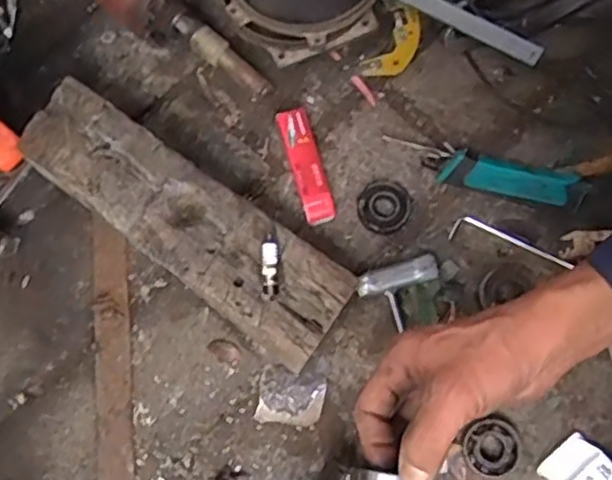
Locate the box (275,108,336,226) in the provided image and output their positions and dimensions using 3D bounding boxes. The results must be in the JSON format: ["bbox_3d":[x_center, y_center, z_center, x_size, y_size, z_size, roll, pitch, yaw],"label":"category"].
[{"bbox_3d":[0.000,-0.066,0.596,0.028,0.027,0.106,-16,79,-2],"label":"box"}]

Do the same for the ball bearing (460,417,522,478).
[{"bbox_3d":[0.152,0.170,0.542,0.046,0.015,0.043,0,78,1],"label":"ball bearing"}]

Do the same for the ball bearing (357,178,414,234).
[{"bbox_3d":[0.069,-0.030,0.590,0.048,0.016,0.045,0,78,1],"label":"ball bearing"}]

